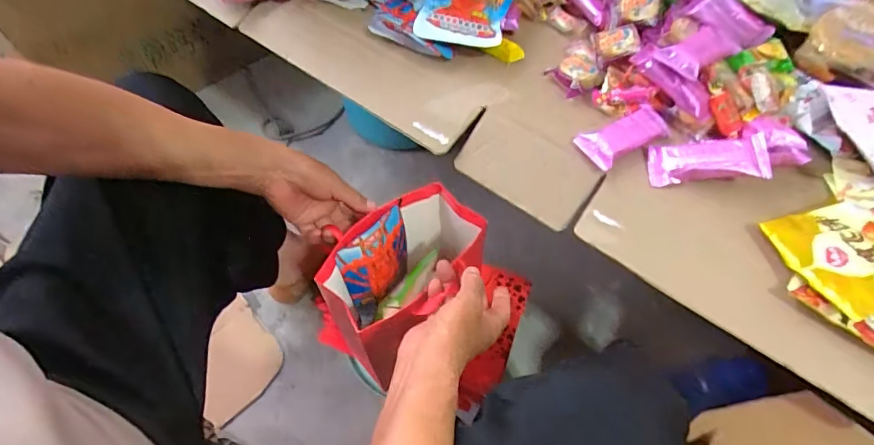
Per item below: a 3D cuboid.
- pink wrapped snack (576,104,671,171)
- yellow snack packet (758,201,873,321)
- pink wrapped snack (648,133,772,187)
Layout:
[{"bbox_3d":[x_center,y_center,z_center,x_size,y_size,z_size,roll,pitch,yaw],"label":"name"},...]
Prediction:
[{"bbox_3d":[0.188,-0.089,0.467,0.093,0.020,0.042,-25,62,-19],"label":"pink wrapped snack"},{"bbox_3d":[0.363,0.025,0.389,0.125,0.030,0.096,-10,58,-11],"label":"yellow snack packet"},{"bbox_3d":[0.256,-0.060,0.440,0.100,0.018,0.041,-5,55,18],"label":"pink wrapped snack"}]

